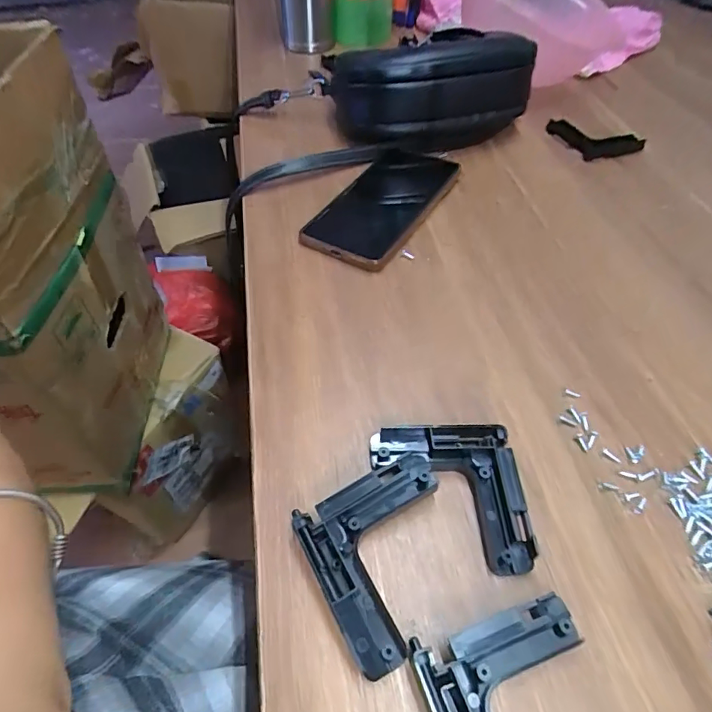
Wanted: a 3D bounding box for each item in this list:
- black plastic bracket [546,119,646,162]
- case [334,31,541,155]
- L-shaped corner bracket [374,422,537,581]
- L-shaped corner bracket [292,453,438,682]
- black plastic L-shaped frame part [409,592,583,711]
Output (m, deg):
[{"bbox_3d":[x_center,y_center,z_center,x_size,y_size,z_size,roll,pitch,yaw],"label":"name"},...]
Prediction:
[{"bbox_3d":[0.255,-0.233,0.497,0.074,0.014,0.075,-20,54,-17],"label":"black plastic bracket"},{"bbox_3d":[0.074,-0.272,0.471,0.169,0.094,0.108,-19,54,-16],"label":"case"},{"bbox_3d":[0.047,0.072,0.241,0.074,0.015,0.075,-1,51,-2],"label":"L-shaped corner bracket"},{"bbox_3d":[0.018,0.094,0.219,0.072,0.021,0.075,-20,54,-17],"label":"L-shaped corner bracket"},{"bbox_3d":[0.067,0.145,0.183,0.072,0.015,0.077,-12,52,-11],"label":"black plastic L-shaped frame part"}]

